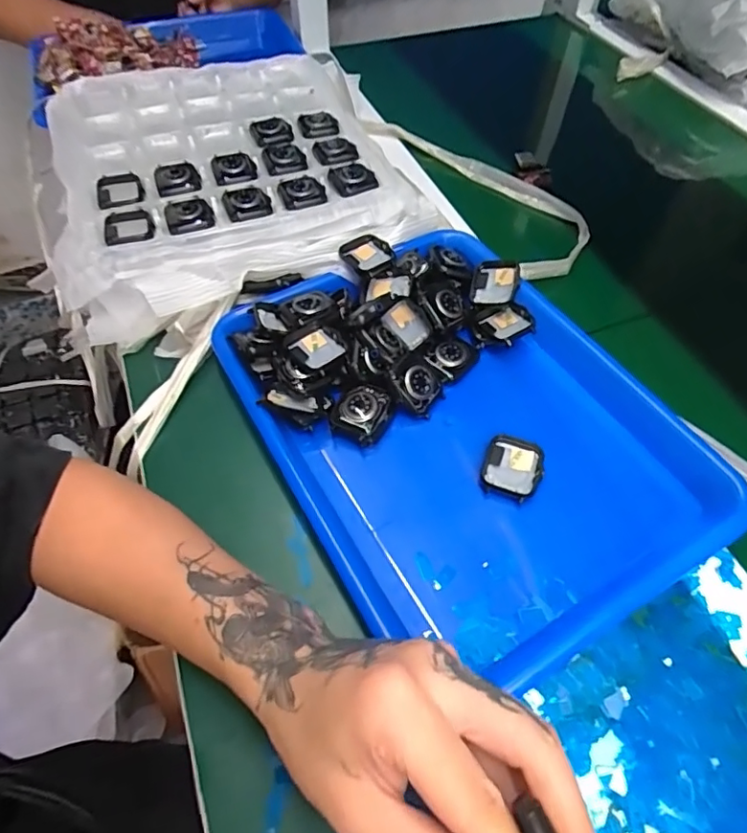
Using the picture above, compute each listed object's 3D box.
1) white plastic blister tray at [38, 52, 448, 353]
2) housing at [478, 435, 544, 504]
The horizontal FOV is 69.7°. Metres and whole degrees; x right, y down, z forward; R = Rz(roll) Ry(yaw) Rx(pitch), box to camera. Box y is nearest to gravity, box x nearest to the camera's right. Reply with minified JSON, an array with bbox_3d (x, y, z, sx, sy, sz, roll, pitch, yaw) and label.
[{"bbox_3d":[-0.143,-0.251,0.536,0.333,0.045,0.375,-14,56,-9],"label":"white plastic blister tray"},{"bbox_3d":[0.095,0.037,0.369,0.039,0.014,0.043,21,58,15],"label":"housing"}]

